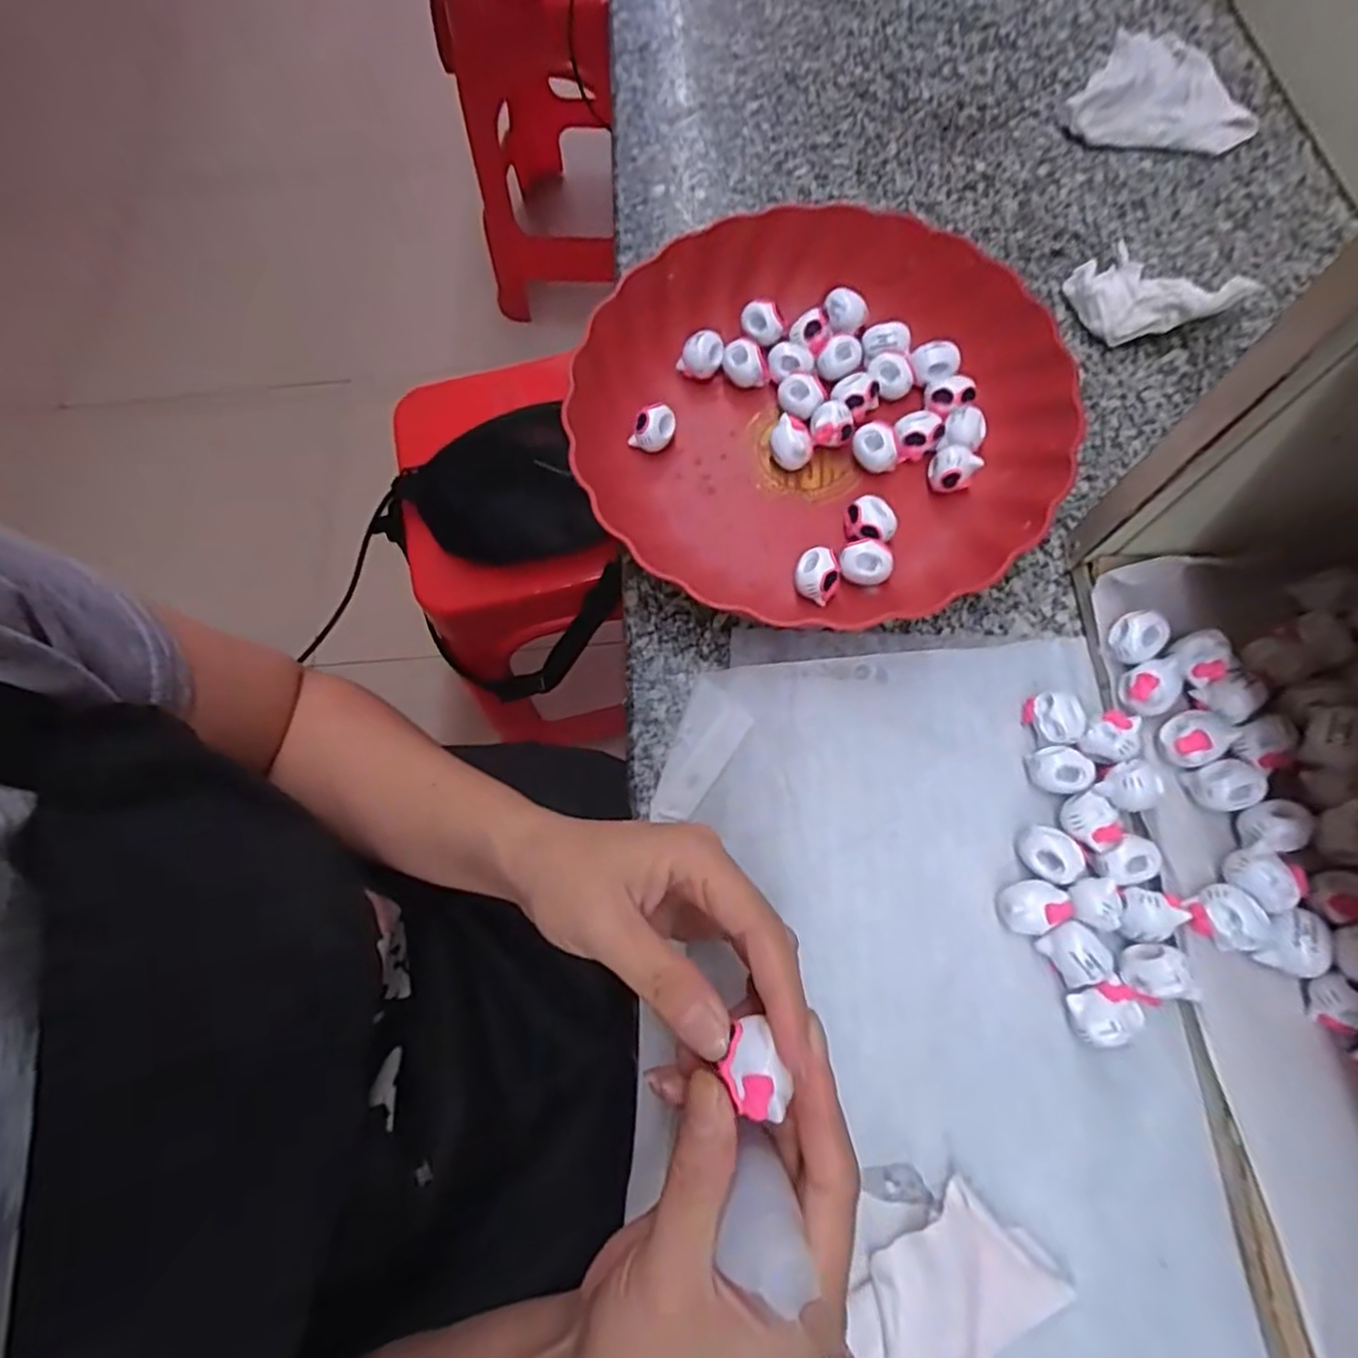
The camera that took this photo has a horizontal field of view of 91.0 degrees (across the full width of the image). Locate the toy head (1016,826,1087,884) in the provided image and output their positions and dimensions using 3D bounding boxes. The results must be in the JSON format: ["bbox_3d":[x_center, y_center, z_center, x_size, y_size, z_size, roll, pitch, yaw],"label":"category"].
[{"bbox_3d":[0.160,0.077,0.290,0.025,0.018,0.023,3,71,4],"label":"toy head"}]

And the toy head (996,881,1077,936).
[{"bbox_3d":[0.147,0.097,0.282,0.026,0.019,0.021,-25,72,-6],"label":"toy head"}]

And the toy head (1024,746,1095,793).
[{"bbox_3d":[0.170,0.040,0.299,0.024,0.021,0.020,11,72,6],"label":"toy head"}]

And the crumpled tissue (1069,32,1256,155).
[{"bbox_3d":[0.308,-0.385,0.433,0.110,0.014,0.109,5,71,4],"label":"crumpled tissue"}]

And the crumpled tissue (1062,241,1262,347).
[{"bbox_3d":[0.259,-0.214,0.371,0.059,0.032,0.075,-36,73,-9],"label":"crumpled tissue"}]

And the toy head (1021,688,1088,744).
[{"bbox_3d":[0.173,0.019,0.307,0.021,0.016,0.025,-16,71,-3],"label":"toy head"}]

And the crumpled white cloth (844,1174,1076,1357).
[{"bbox_3d":[0.096,0.225,0.249,0.079,0.008,0.057,-29,72,-7],"label":"crumpled white cloth"}]

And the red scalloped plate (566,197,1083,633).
[{"bbox_3d":[0.070,-0.140,0.354,0.242,0.049,0.235,5,71,4],"label":"red scalloped plate"}]

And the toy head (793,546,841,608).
[{"bbox_3d":[0.069,-0.051,0.334,0.023,0.022,0.024,39,77,14],"label":"toy head"}]

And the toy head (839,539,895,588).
[{"bbox_3d":[0.093,-0.058,0.332,0.025,0.013,0.020,5,71,4],"label":"toy head"}]

